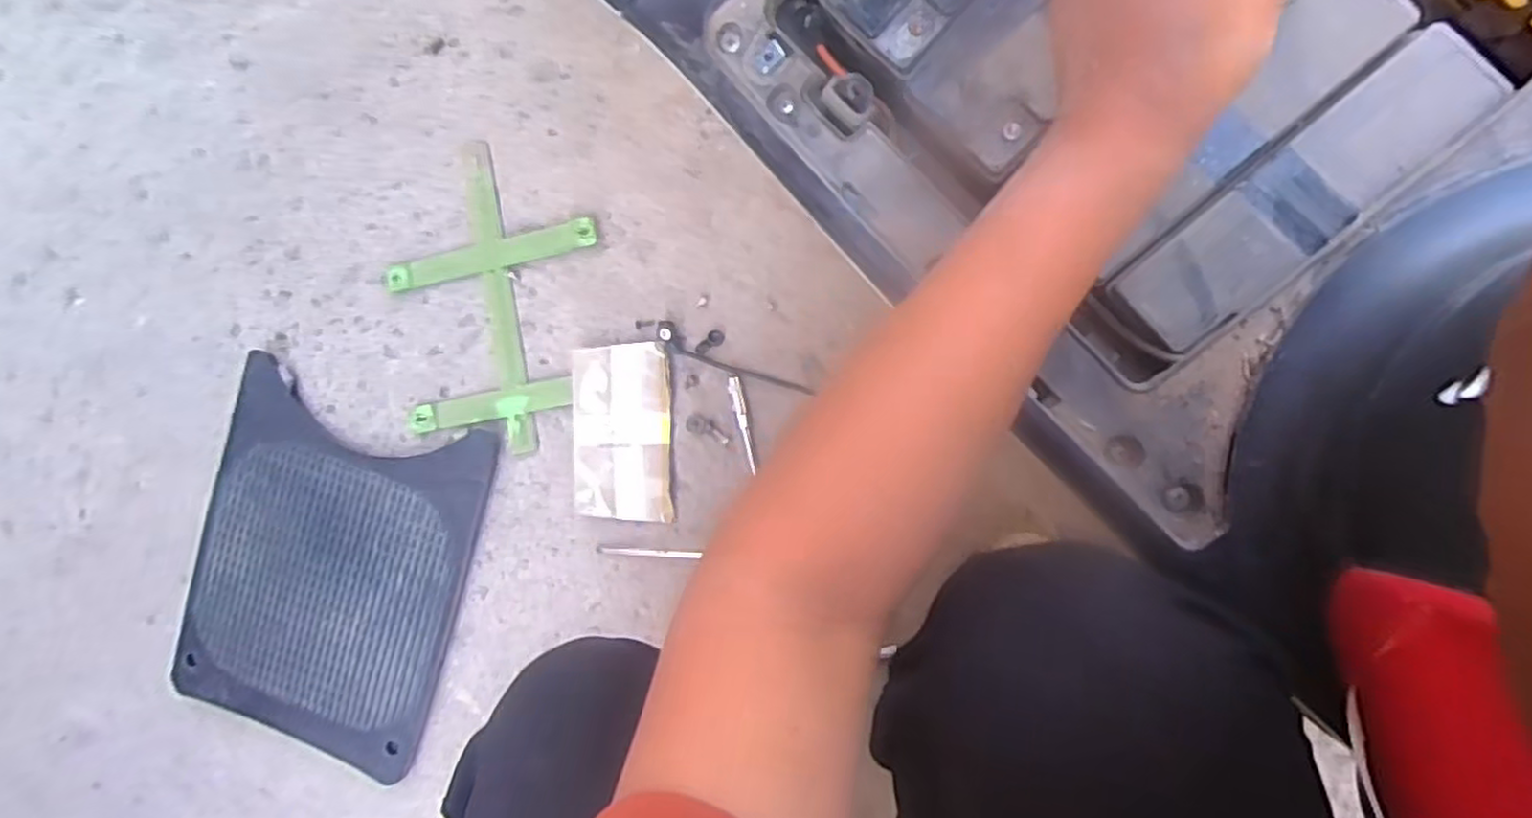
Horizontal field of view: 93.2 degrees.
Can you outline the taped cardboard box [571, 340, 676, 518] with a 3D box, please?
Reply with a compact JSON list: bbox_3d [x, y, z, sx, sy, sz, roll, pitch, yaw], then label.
[{"bbox_3d":[-0.145,0.026,0.727,0.095,0.032,0.176,0,91,5],"label":"taped cardboard box"}]

